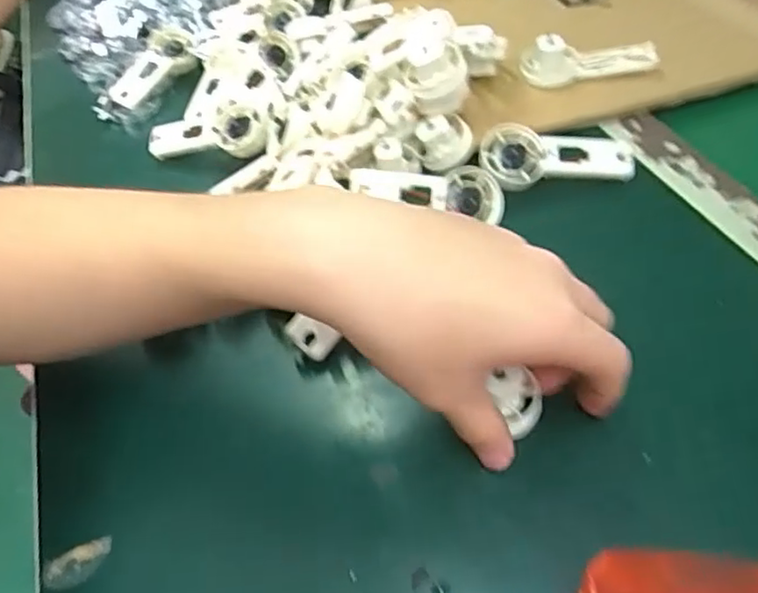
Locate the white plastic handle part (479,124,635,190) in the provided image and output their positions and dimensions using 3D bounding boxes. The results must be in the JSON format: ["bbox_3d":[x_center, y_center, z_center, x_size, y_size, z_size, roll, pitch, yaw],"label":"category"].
[{"bbox_3d":[0.113,-0.087,0.405,0.092,0.017,0.038,3,83,4],"label":"white plastic handle part"}]

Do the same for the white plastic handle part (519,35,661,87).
[{"bbox_3d":[0.151,-0.169,0.455,0.092,0.030,0.024,-5,48,4],"label":"white plastic handle part"}]

